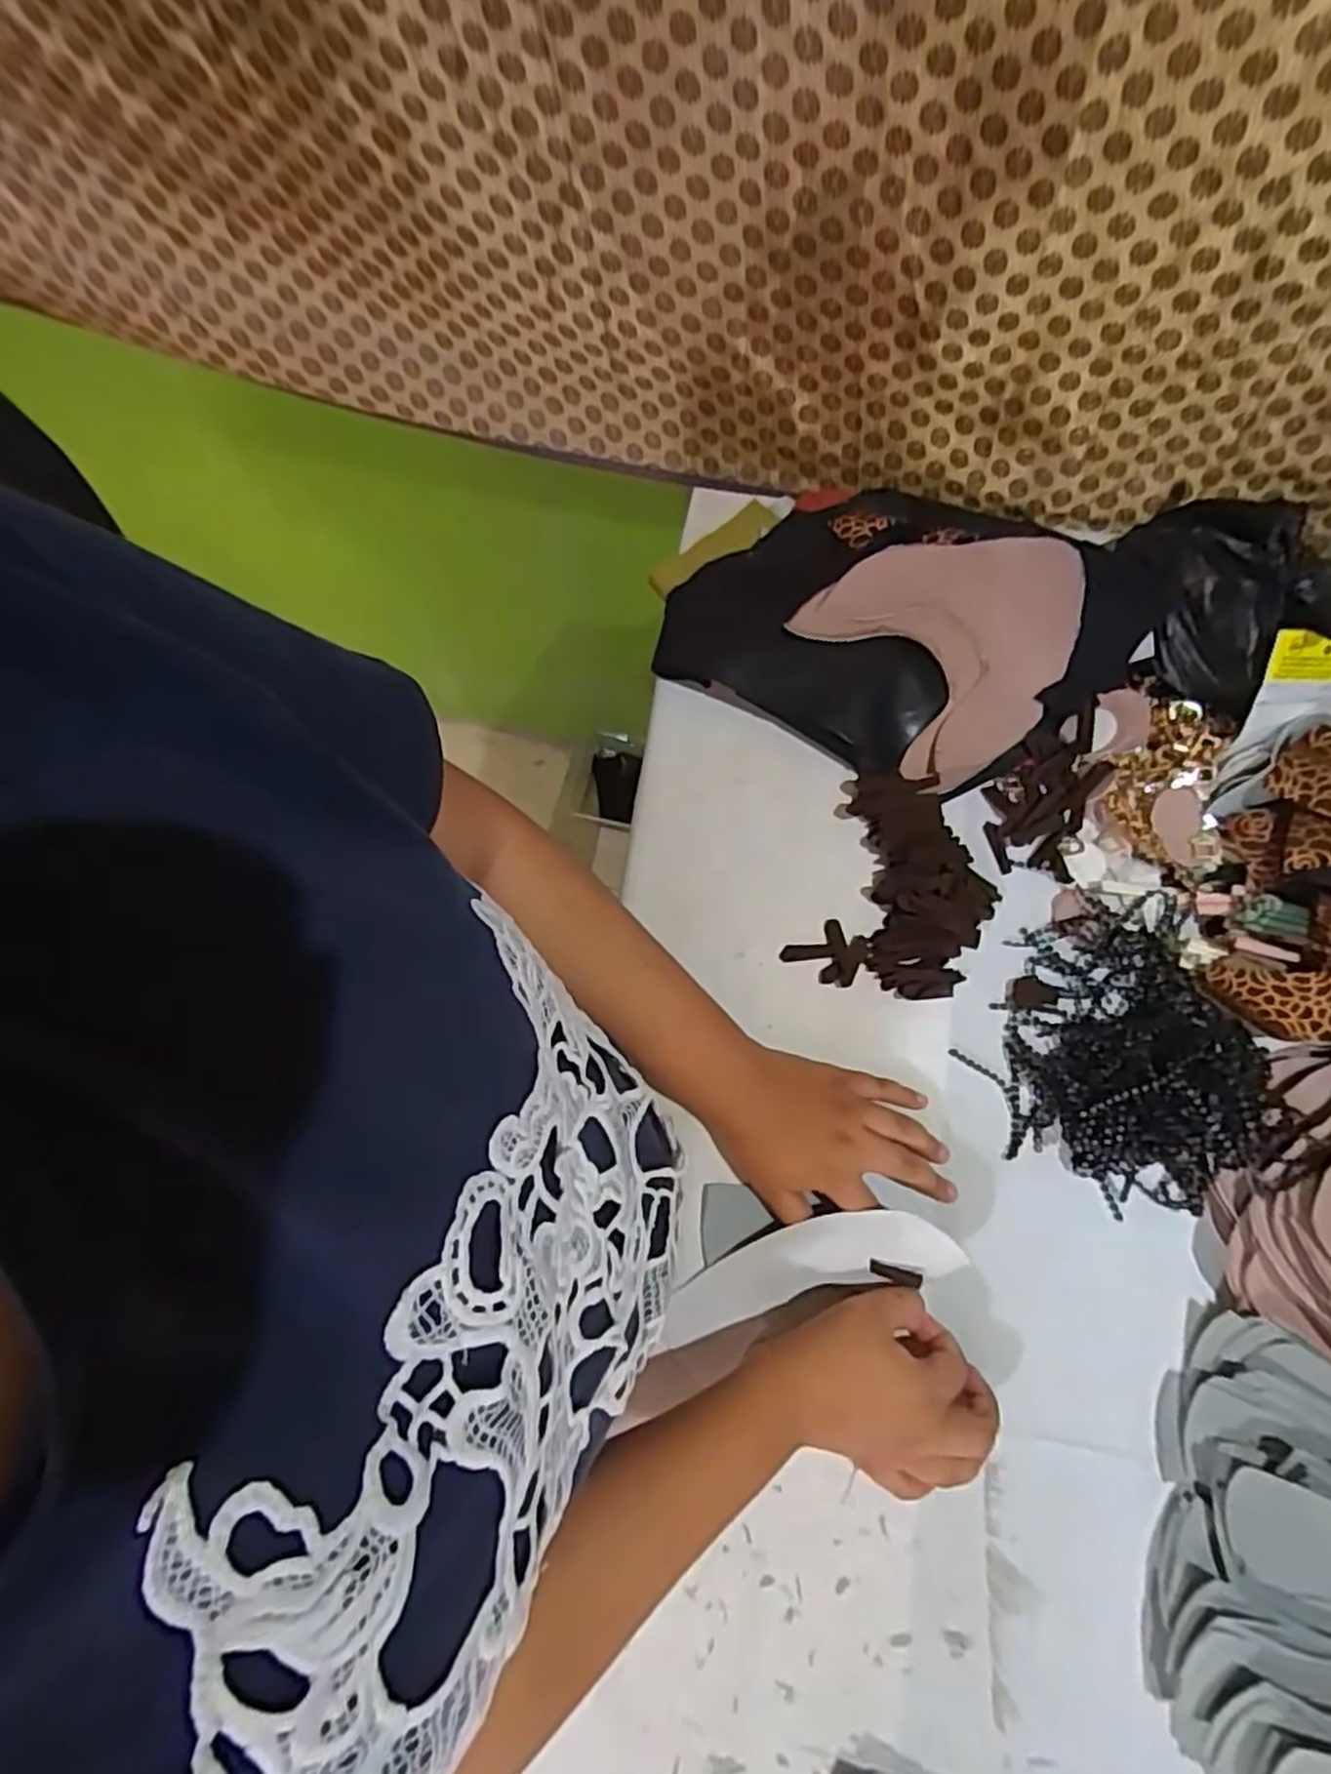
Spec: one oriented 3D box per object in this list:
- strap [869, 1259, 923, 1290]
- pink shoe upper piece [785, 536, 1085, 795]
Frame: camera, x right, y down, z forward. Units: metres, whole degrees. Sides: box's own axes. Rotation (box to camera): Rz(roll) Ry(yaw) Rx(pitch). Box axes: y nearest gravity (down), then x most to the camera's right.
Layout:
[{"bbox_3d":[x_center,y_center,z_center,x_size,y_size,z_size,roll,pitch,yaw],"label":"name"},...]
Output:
[{"bbox_3d":[0.130,0.218,0.421,0.028,0.005,0.009,9,76,17],"label":"strap"},{"bbox_3d":[0.201,-0.173,0.517,0.178,0.032,0.164,-34,77,-7],"label":"pink shoe upper piece"}]

